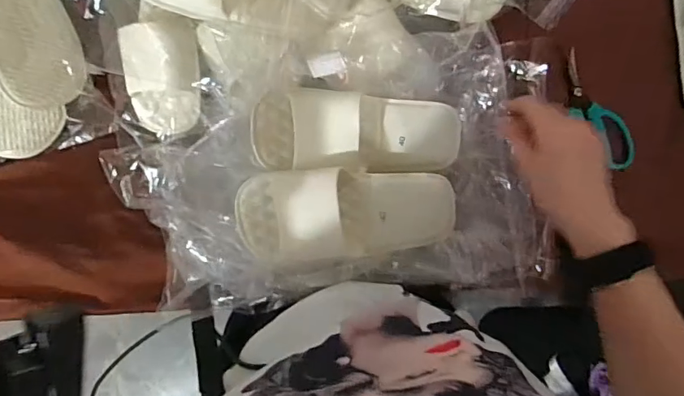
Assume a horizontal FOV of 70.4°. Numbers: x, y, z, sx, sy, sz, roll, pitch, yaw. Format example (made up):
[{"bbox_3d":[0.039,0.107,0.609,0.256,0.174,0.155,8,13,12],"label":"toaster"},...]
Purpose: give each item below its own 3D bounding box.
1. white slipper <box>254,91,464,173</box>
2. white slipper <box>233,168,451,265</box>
[{"bbox_3d":[0.022,-0.072,0.534,0.229,0.056,0.082,1,88,-15],"label":"white slipper"},{"bbox_3d":[0.007,0.015,0.516,0.231,0.072,0.090,-4,88,0],"label":"white slipper"}]

